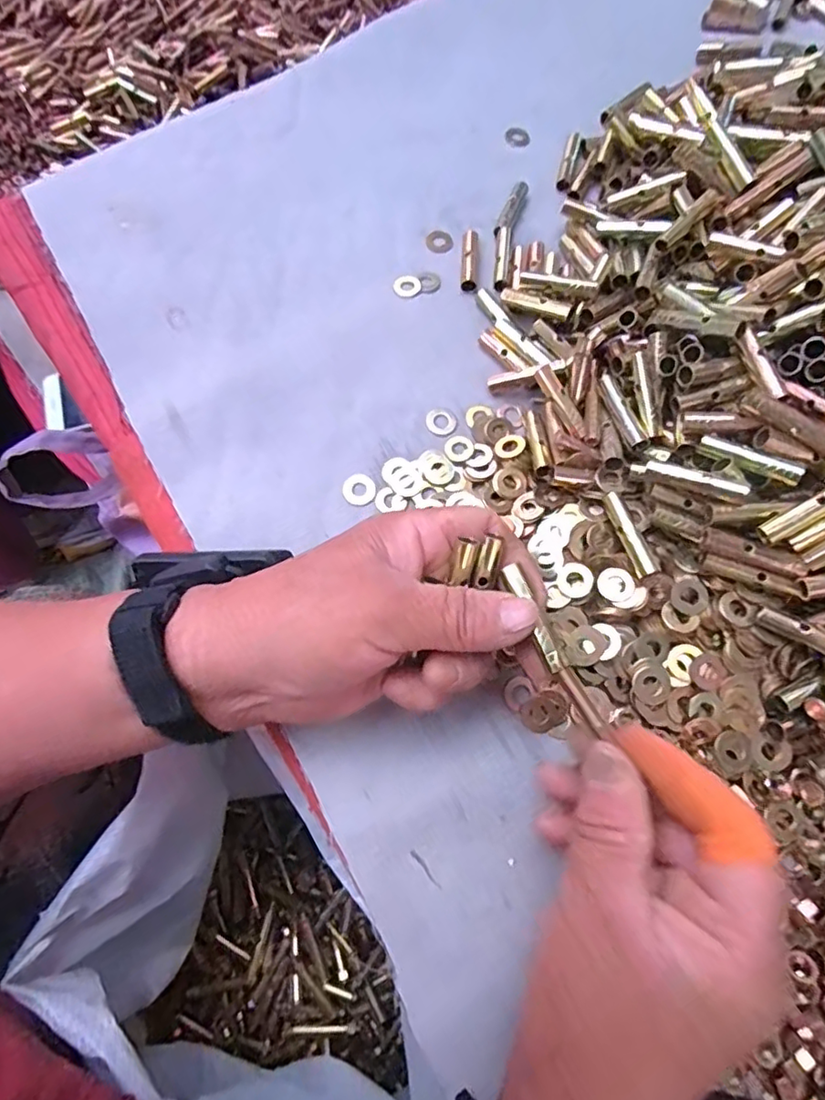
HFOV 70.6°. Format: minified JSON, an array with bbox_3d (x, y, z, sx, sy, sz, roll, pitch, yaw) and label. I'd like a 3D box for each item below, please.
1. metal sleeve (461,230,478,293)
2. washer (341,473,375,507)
[{"bbox_3d":[0.035,-0.177,0.357,0.009,0.008,0.043,4,70,1],"label":"metal sleeve"},{"bbox_3d":[-0.028,-0.032,0.307,0.017,0.004,0.016,0,70,-1],"label":"washer"}]

